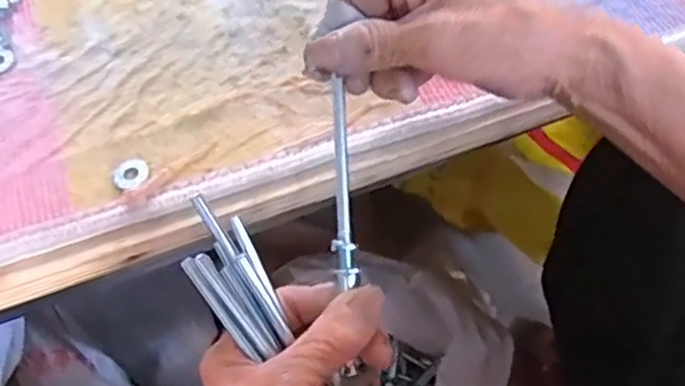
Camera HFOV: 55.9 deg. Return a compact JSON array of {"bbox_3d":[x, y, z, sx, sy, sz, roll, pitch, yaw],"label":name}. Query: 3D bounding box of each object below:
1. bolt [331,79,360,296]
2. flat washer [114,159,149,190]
[{"bbox_3d":[-0.001,-0.004,0.306,0.010,0.006,0.095,-3,84,-1],"label":"bolt"},{"bbox_3d":[-0.112,-0.010,0.344,0.018,0.004,0.019,-26,63,-19],"label":"flat washer"}]

